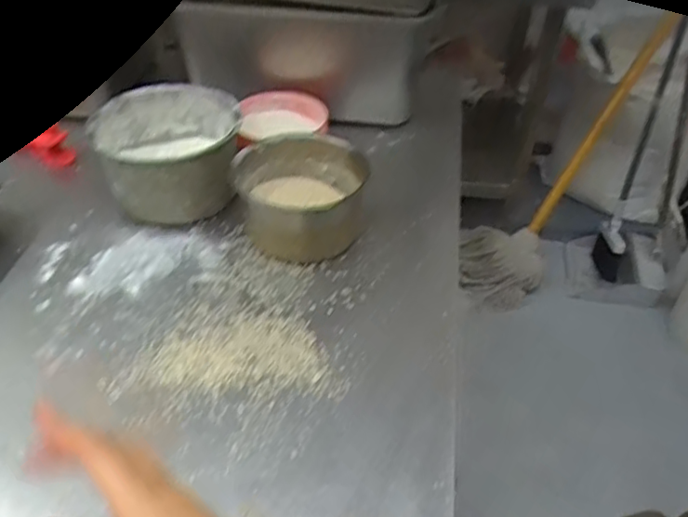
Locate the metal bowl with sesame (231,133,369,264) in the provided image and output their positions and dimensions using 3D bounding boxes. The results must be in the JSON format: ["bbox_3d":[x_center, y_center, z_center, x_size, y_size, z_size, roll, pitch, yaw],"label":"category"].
[{"bbox_3d":[-0.045,-0.063,0.638,0.124,0.078,0.118,1,42,-1],"label":"metal bowl with sesame"}]

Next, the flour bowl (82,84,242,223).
[{"bbox_3d":[-0.183,-0.112,0.680,0.138,0.087,0.145,1,42,-1],"label":"flour bowl"}]

